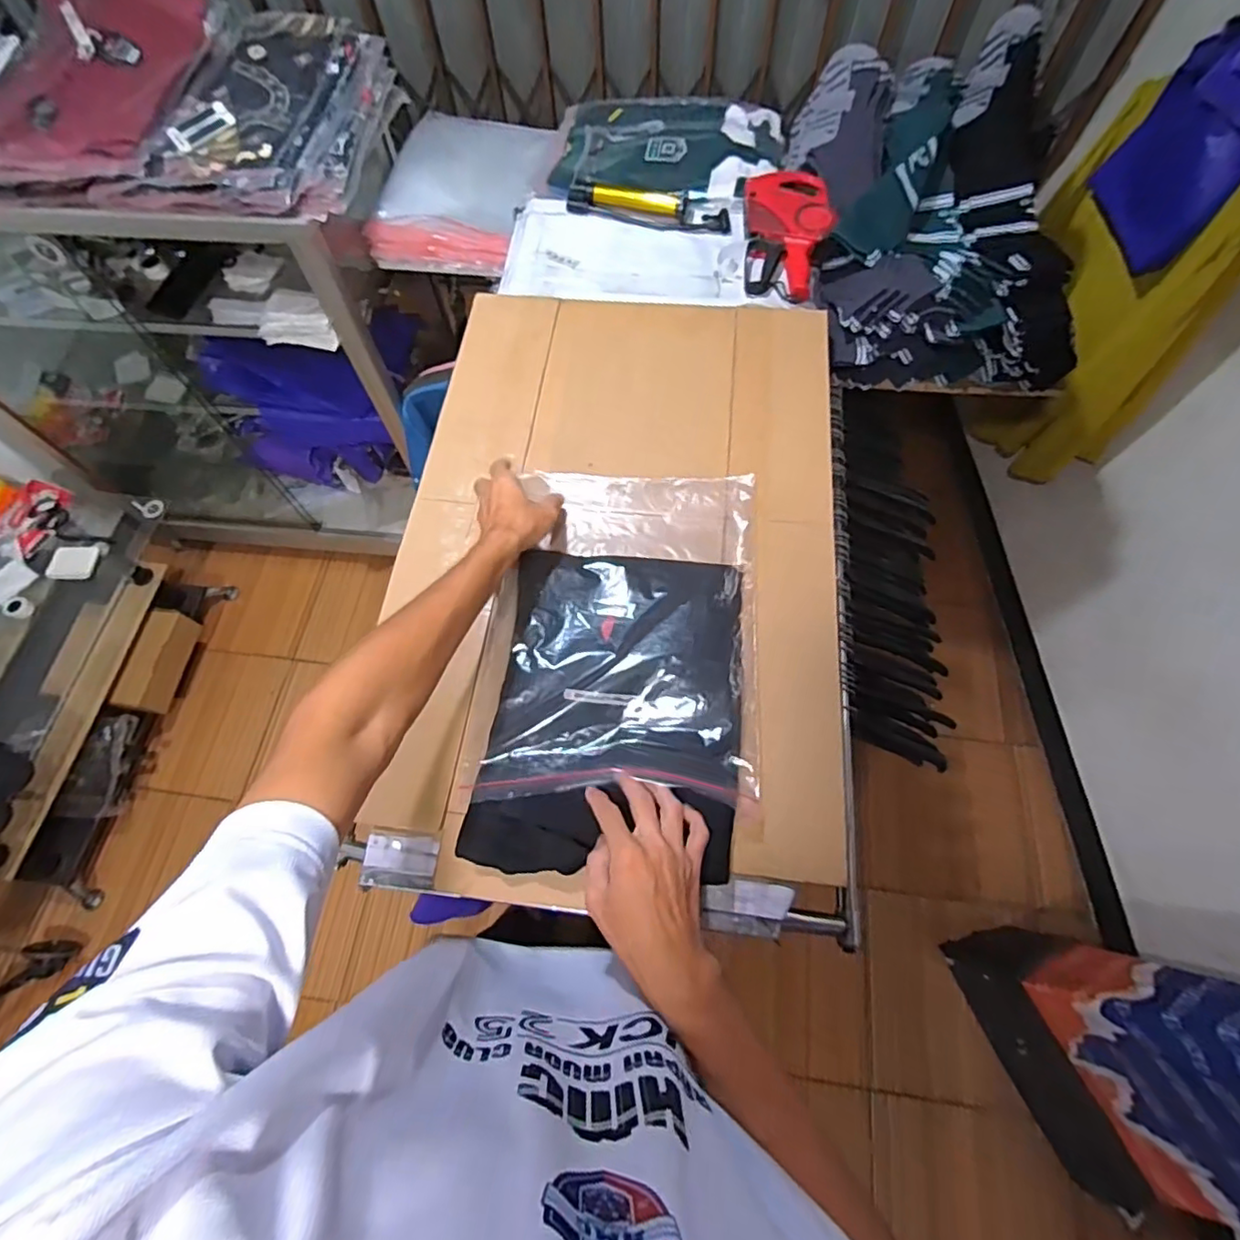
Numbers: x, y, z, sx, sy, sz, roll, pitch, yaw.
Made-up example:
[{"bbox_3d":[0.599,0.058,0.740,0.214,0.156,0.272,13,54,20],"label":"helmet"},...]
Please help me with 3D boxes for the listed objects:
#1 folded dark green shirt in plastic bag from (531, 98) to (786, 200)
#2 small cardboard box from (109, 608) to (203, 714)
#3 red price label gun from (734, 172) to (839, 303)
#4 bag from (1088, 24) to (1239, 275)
[{"bbox_3d":[0.071,-0.779,0.988,0.393,0.037,0.301,6,67,4],"label":"folded dark green shirt in plastic bag"},{"bbox_3d":[-1.194,0.109,1.536,0.091,0.102,0.262,2,67,2],"label":"small cardboard box"},{"bbox_3d":[0.244,-0.570,0.861,0.122,0.045,0.229,0,67,1],"label":"red price label gun"},{"bbox_3d":[0.961,-0.797,0.988,0.078,0.348,0.263,-12,77,-1],"label":"bag"}]

